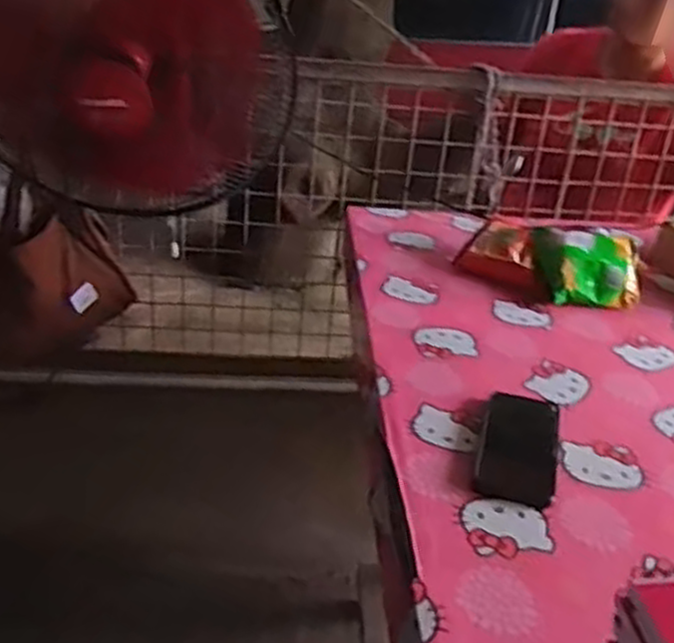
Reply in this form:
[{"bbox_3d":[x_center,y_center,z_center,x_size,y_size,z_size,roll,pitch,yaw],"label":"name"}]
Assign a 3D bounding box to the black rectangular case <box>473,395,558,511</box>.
[{"bbox_3d":[0.183,0.122,0.803,0.074,0.017,0.162,12,30,11],"label":"black rectangular case"}]

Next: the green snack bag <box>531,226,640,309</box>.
[{"bbox_3d":[0.356,-0.074,1.126,0.148,0.043,0.120,2,70,0],"label":"green snack bag"}]

